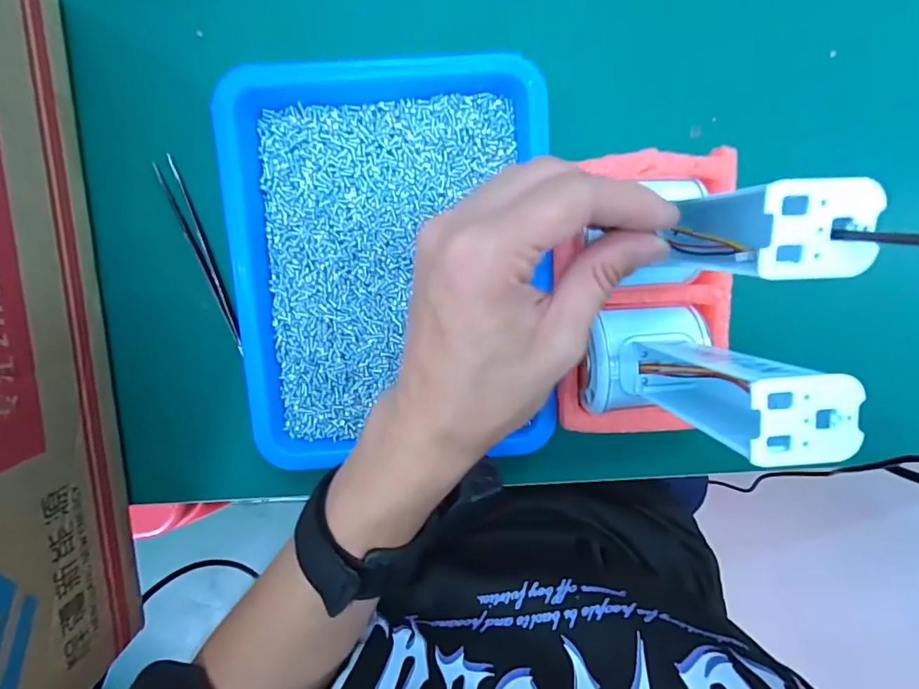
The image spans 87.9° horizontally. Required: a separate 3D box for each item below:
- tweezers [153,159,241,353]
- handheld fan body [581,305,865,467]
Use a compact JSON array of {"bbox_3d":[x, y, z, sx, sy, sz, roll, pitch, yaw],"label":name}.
[{"bbox_3d":[-0.151,-0.050,0.278,0.012,0.008,0.114,-19,98,1],"label":"tweezers"},{"bbox_3d":[0.094,0.012,0.194,0.056,0.122,0.045,-8,98,-1],"label":"handheld fan body"}]

